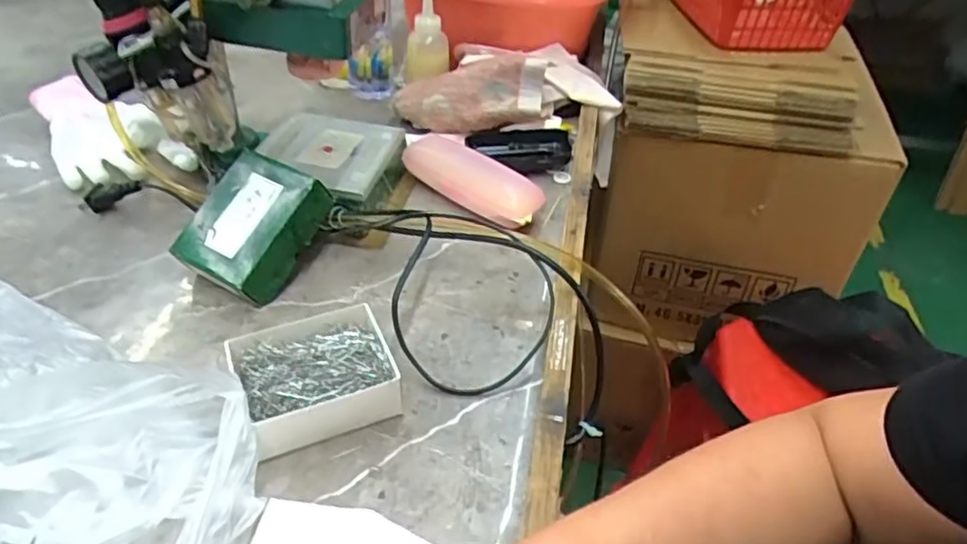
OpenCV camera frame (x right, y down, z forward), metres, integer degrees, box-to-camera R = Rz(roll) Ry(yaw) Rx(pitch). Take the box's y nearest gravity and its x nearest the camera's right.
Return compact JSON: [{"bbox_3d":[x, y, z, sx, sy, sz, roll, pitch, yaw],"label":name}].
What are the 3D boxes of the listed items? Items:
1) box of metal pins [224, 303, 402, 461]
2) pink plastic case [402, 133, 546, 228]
[{"bbox_3d":[-0.114,0.070,0.445,0.096,0.047,0.081,-15,45,-20],"label":"box of metal pins"},{"bbox_3d":[-0.015,-0.096,0.639,0.175,0.043,0.062,33,49,29],"label":"pink plastic case"}]

